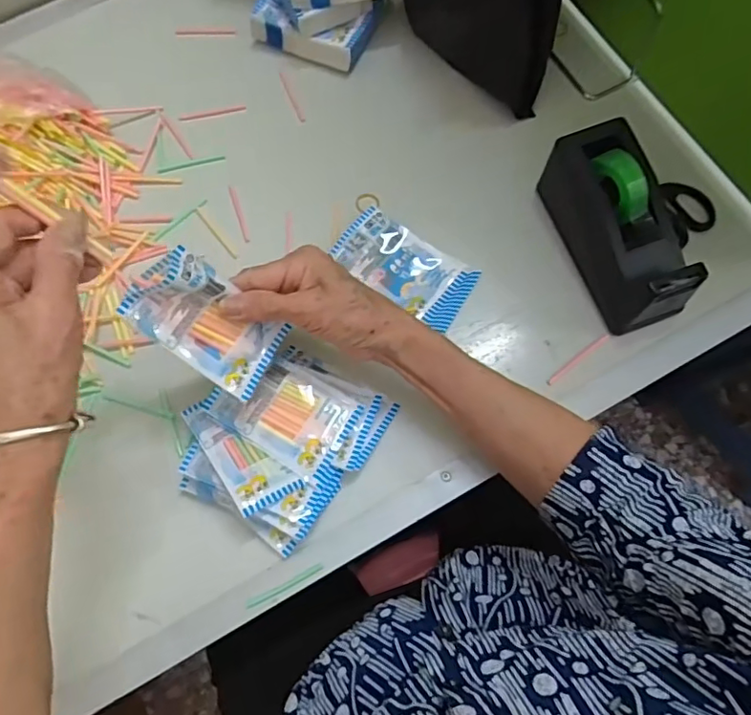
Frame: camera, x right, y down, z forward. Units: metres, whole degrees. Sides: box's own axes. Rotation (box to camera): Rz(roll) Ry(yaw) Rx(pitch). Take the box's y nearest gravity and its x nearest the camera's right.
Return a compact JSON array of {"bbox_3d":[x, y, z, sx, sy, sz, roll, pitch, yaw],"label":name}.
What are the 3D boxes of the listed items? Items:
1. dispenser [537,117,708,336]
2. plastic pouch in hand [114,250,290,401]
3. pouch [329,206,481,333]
[{"bbox_3d":[0.193,-0.105,0.438,0.058,0.081,0.154,-21,74,-7],"label":"dispenser"},{"bbox_3d":[-0.107,-0.021,0.370,0.024,0.102,0.056,19,68,49],"label":"plastic pouch in hand"},{"bbox_3d":[0.024,-0.075,0.469,0.115,0.008,0.065,35,76,10],"label":"pouch"}]

